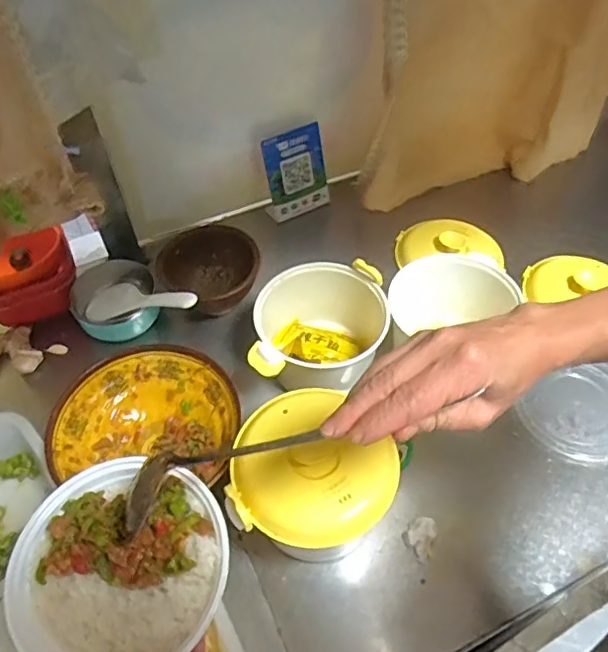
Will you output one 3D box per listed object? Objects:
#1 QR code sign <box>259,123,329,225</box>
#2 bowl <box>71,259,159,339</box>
[{"bbox_3d":[-0.008,-0.264,0.986,0.116,0.145,0.045,-28,56,-19],"label":"QR code sign"},{"bbox_3d":[-0.288,-0.038,0.864,0.121,0.051,0.124,-1,52,1],"label":"bowl"}]

